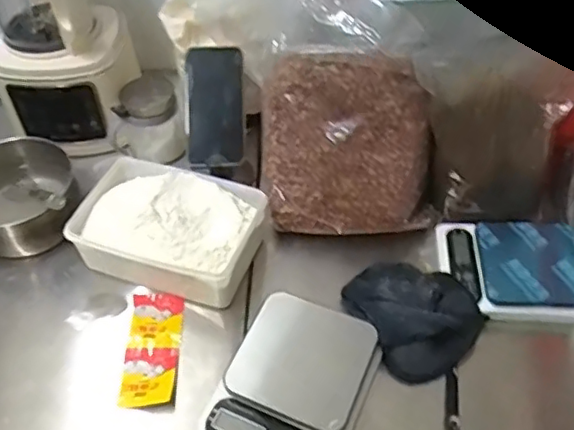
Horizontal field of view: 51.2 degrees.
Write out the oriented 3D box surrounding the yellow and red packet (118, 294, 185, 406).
[{"bbox_3d":[-0.157,0.154,0.701,0.059,0.018,0.140,-1,49,1],"label":"yellow and red packet"}]

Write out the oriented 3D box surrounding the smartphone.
[{"bbox_3d":[-0.097,-0.145,0.811,0.074,0.155,0.015,-1,9,-3],"label":"smartphone"}]

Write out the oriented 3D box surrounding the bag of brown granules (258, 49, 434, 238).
[{"bbox_3d":[0.080,-0.079,0.749,0.232,0.237,0.047,12,21,5],"label":"bag of brown granules"}]

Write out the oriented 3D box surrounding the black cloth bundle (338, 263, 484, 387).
[{"bbox_3d":[0.155,0.108,0.698,0.137,0.049,0.143,-20,51,-14],"label":"black cloth bundle"}]

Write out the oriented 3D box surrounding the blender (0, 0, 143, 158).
[{"bbox_3d":[-0.326,-0.254,0.823,0.184,0.312,0.177,-7,49,-4],"label":"blender"}]

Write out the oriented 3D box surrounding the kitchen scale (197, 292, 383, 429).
[{"bbox_3d":[0.009,0.187,0.647,0.146,0.031,0.197,19,52,18],"label":"kitchen scale"}]

